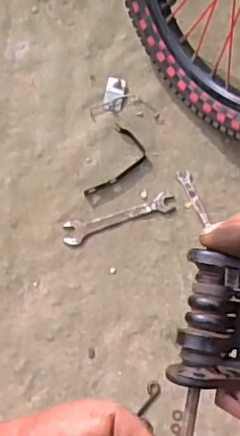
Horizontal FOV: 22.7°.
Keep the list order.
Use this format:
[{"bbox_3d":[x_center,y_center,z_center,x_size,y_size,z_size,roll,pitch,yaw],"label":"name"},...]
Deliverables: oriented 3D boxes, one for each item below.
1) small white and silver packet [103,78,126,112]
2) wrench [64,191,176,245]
[{"bbox_3d":[-0.007,-0.177,0.848,0.026,0.005,0.054,9,67,4],"label":"small white and silver packet"},{"bbox_3d":[0.000,-0.001,0.777,0.150,0.011,0.034,-17,68,-7],"label":"wrench"}]

